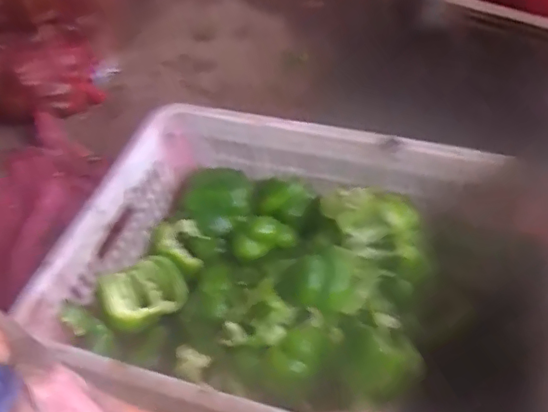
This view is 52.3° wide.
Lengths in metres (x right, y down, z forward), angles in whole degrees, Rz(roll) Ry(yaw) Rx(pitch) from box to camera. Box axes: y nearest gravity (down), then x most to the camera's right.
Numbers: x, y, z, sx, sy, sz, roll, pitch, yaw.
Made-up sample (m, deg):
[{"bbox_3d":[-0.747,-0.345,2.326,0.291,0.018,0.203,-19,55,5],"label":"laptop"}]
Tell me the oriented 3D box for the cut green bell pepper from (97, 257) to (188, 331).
[{"bbox_3d":[-0.160,0.101,0.675,0.099,0.049,0.082,-29,55,-17],"label":"cut green bell pepper"}]

